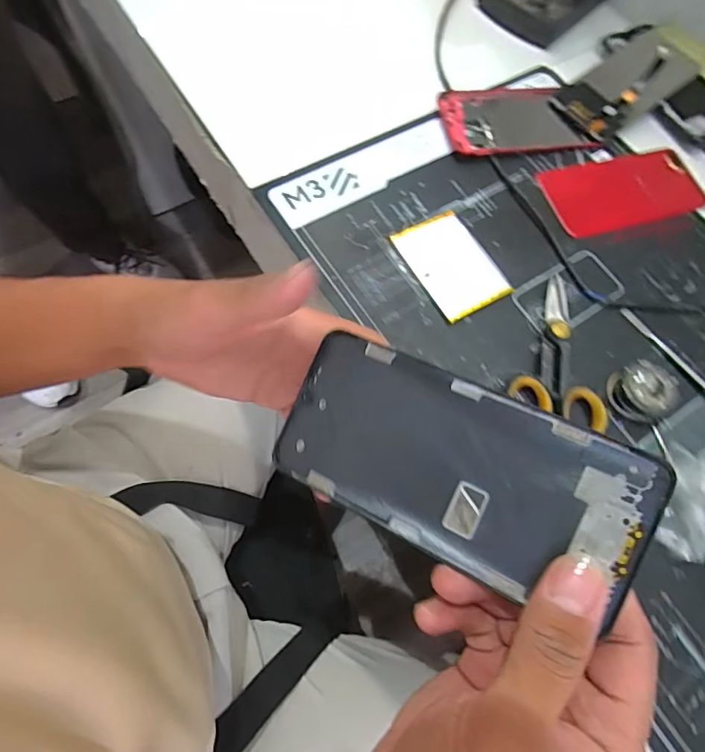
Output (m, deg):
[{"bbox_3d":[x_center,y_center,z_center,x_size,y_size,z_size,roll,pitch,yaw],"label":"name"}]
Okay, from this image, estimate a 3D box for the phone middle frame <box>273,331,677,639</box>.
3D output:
[{"bbox_3d":[0.040,0.038,0.205,0.149,0.004,0.072,23,90,22],"label":"phone middle frame"}]

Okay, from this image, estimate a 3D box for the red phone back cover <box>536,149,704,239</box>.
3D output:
[{"bbox_3d":[0.243,-0.167,0.442,0.145,0.010,0.072,-13,70,-10],"label":"red phone back cover"}]

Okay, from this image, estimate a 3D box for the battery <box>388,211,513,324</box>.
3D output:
[{"bbox_3d":[0.081,-0.091,0.396,0.067,0.006,0.090,-26,72,-19],"label":"battery"}]

